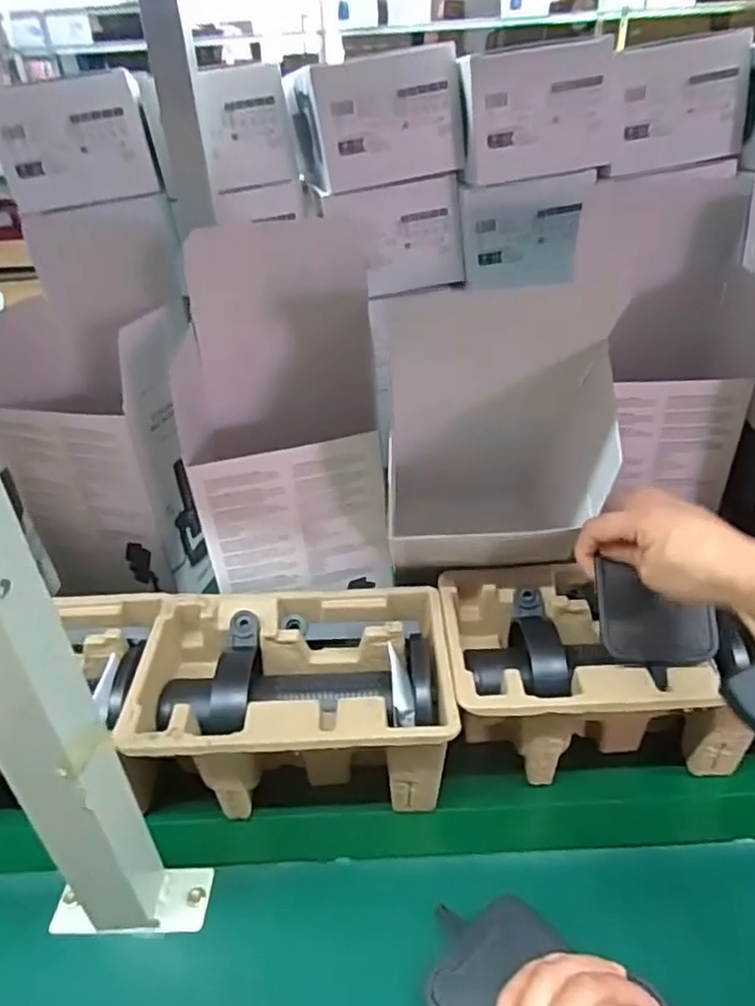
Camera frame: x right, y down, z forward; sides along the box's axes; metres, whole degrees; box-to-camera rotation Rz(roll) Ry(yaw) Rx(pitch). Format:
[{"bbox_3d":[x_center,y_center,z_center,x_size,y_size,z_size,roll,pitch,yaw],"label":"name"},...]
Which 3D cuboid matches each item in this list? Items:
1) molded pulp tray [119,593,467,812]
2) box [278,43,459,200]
[{"bbox_3d":[-0.059,0.155,0.504,0.229,0.103,0.147,-5,33,-1],"label":"molded pulp tray"},{"bbox_3d":[-0.005,-0.422,0.718,0.155,0.114,0.132,-12,34,-12],"label":"box"}]

